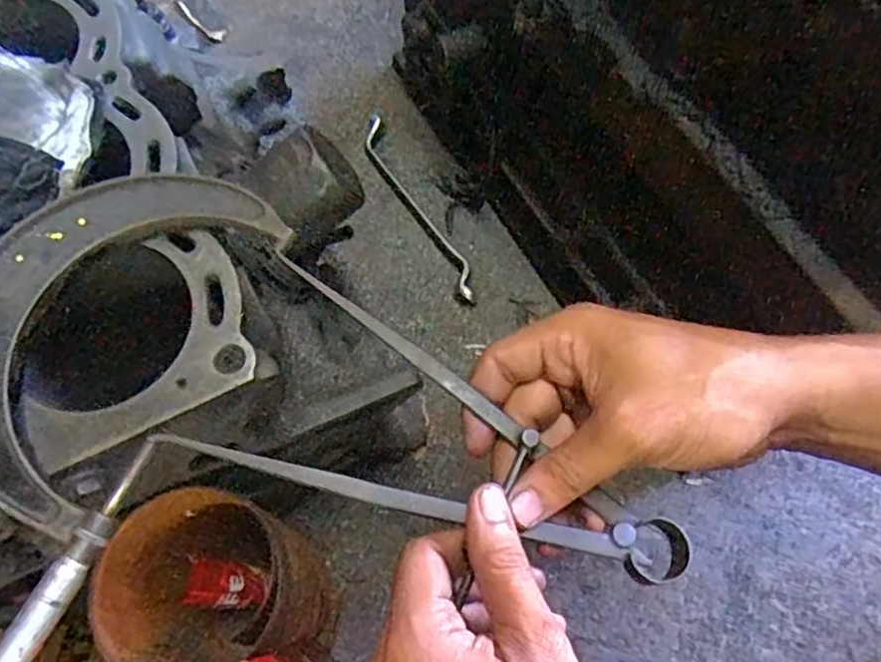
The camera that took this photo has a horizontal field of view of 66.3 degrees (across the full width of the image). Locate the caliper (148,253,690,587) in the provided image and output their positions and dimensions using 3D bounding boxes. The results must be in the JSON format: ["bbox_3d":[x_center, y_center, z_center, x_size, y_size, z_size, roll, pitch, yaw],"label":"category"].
[{"bbox_3d":[0.001,0.053,0.285,0.213,0.016,0.094,27,69,6],"label":"caliper"}]

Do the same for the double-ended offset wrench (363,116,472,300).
[{"bbox_3d":[-0.021,-0.121,0.653,0.023,0.017,0.220,-26,70,-12],"label":"double-ended offset wrench"}]

